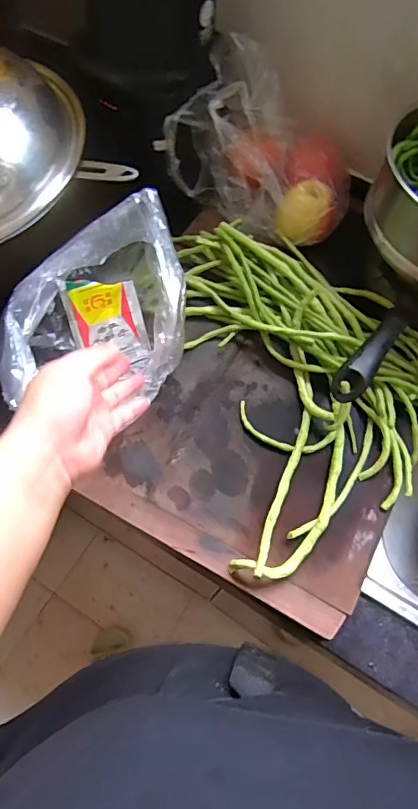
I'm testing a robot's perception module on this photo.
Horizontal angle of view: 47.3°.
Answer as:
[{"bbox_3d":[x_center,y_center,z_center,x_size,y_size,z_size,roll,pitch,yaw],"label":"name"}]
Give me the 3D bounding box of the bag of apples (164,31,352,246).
[{"bbox_3d":[0.077,-0.332,0.628,0.231,0.162,0.162,22,64,7],"label":"bag of apples"}]

